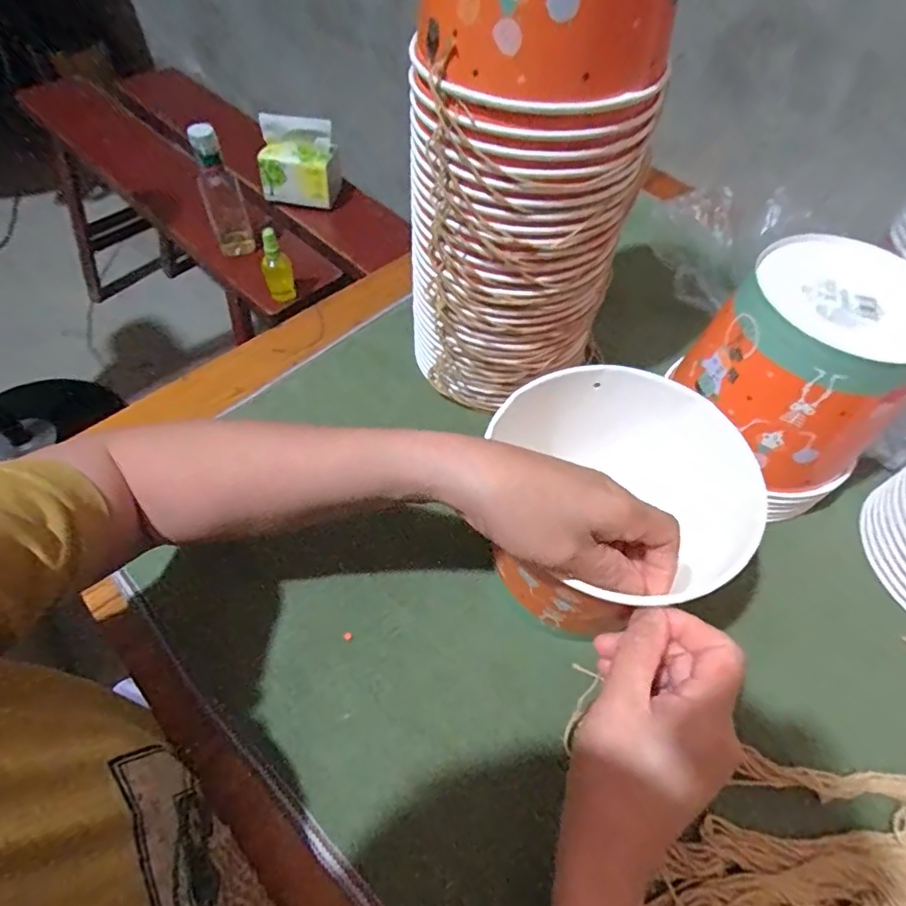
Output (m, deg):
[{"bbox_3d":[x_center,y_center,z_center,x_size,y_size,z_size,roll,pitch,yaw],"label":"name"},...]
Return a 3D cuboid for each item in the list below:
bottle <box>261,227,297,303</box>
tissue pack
[{"bbox_3d":[-0.284,-0.297,0.872,0.044,0.124,0.035,-14,58,-13],"label":"bottle"},{"bbox_3d":[-0.288,-0.548,1.024,0.148,0.132,0.076,4,56,-2],"label":"tissue pack"}]

